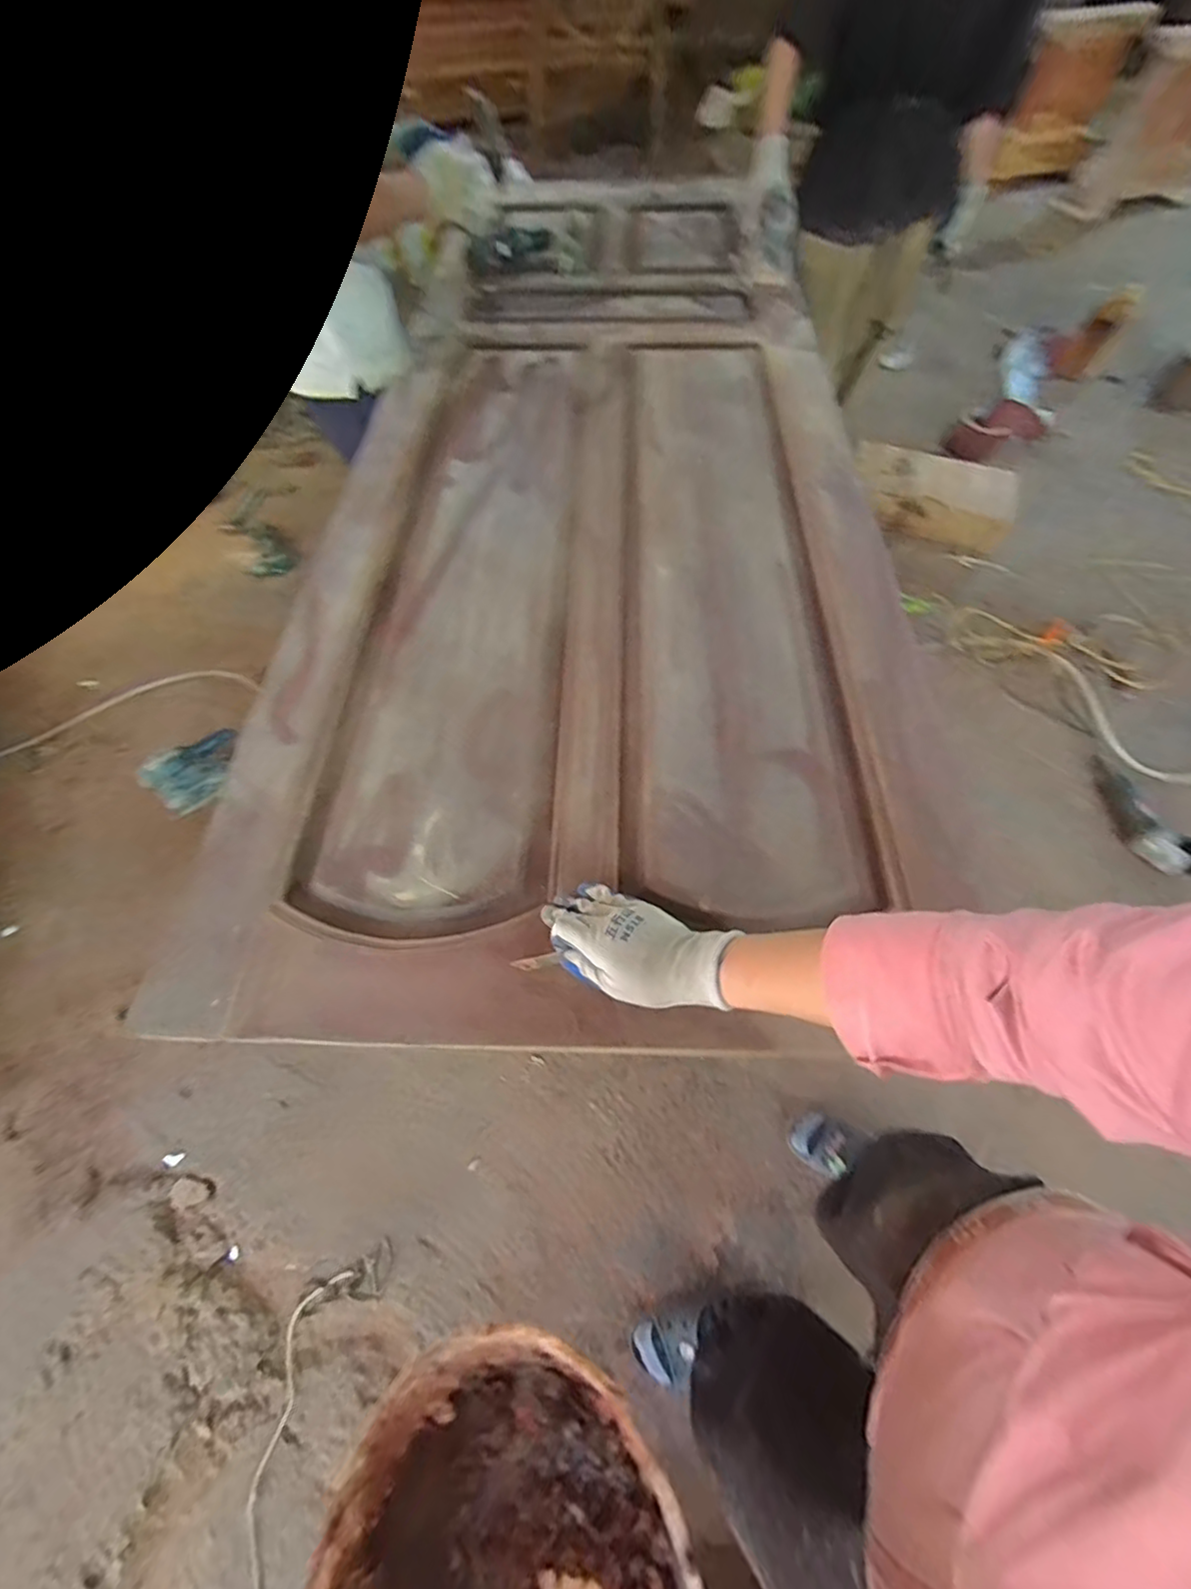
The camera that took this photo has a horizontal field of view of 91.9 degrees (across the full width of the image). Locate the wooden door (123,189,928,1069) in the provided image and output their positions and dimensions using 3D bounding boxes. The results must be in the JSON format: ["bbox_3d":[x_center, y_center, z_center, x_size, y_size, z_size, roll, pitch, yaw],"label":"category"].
[{"bbox_3d":[0.037,-0.574,0.974,0.743,0.066,1.862,6,62,4],"label":"wooden door"}]

